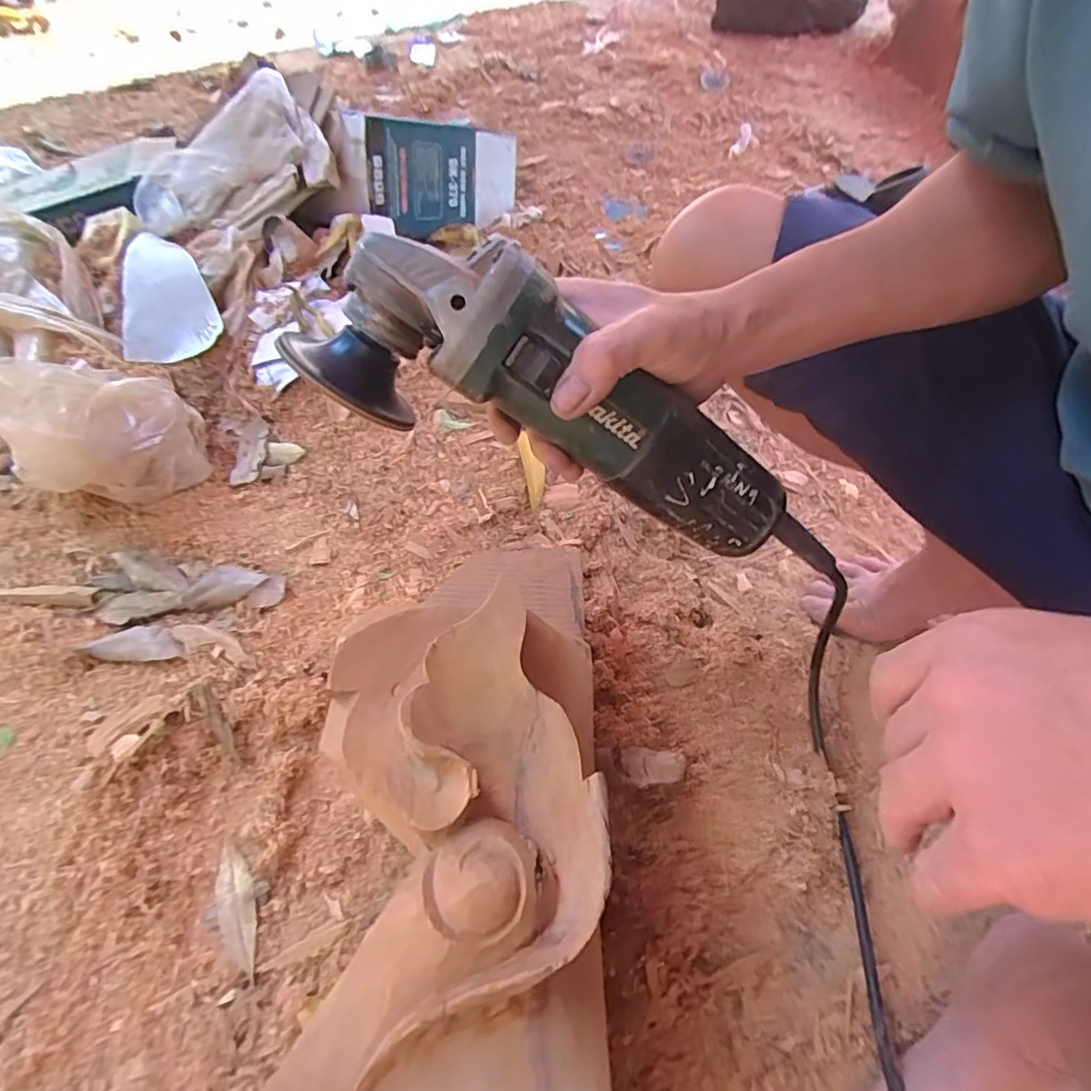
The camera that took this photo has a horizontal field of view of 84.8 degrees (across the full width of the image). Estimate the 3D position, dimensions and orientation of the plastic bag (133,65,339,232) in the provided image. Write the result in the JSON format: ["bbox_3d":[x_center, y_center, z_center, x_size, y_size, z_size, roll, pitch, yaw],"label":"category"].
[{"bbox_3d":[-0.441,-0.528,0.829,0.277,0.108,0.126,-22,58,7],"label":"plastic bag"}]

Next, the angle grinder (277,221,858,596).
[{"bbox_3d":[0.031,-0.066,0.319,0.298,0.086,0.083,26,55,-20],"label":"angle grinder"}]

